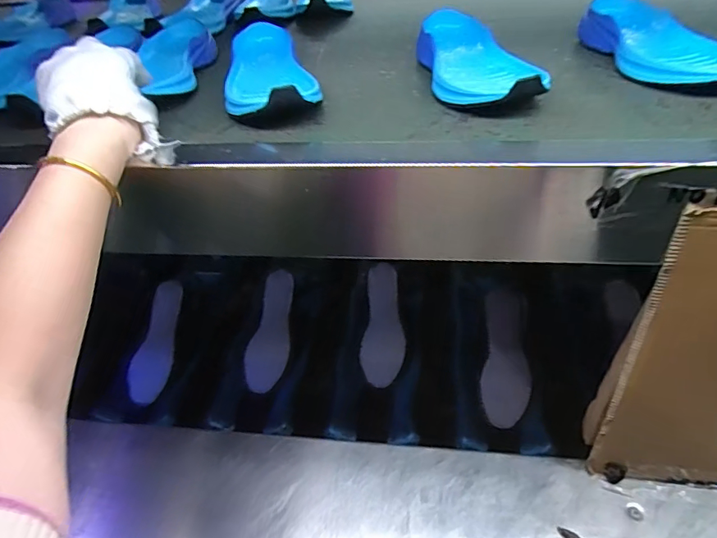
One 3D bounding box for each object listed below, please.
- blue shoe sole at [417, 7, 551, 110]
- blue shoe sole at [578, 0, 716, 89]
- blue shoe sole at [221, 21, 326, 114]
[{"bbox_3d":[0.124,-0.227,0.504,0.103,0.046,0.196,-3,39,0],"label":"blue shoe sole"},{"bbox_3d":[0.309,-0.237,0.495,0.082,0.050,0.232,-3,39,0],"label":"blue shoe sole"},{"bbox_3d":[-0.093,-0.214,0.514,0.092,0.045,0.236,-6,39,-4],"label":"blue shoe sole"}]

